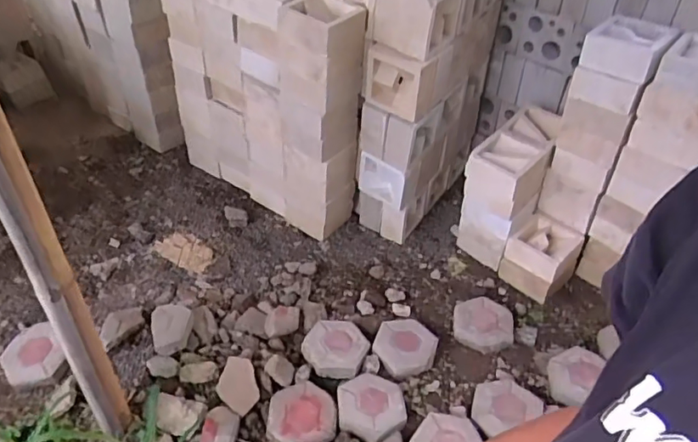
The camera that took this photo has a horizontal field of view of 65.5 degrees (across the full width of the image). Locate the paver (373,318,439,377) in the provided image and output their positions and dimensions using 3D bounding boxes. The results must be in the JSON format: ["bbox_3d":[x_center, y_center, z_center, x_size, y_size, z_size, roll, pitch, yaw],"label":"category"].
[{"bbox_3d":[0.197,0.407,1.817,0.188,0.079,0.220,21,42,15],"label":"paver"}]

